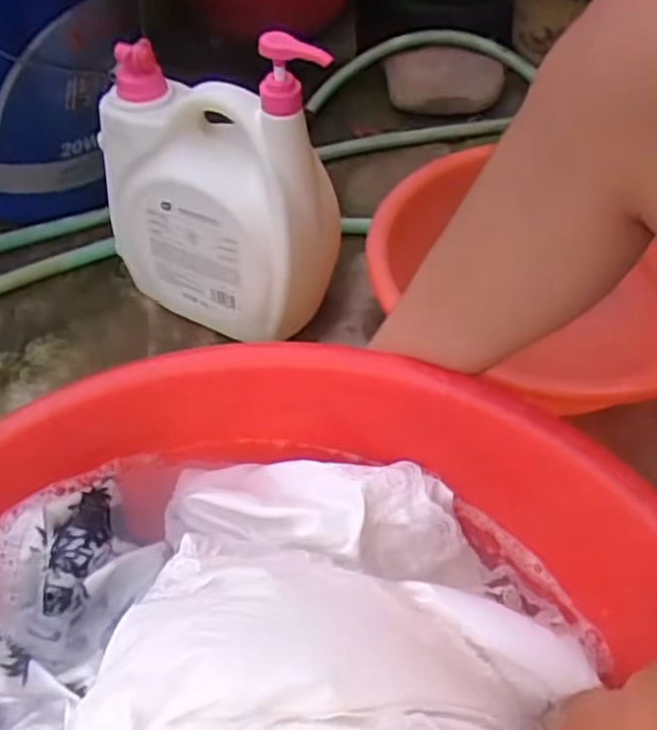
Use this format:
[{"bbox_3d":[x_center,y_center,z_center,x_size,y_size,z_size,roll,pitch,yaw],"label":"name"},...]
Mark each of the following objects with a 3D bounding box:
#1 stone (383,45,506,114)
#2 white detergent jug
[{"bbox_3d":[0.173,-0.427,1.079,0.163,0.070,0.084,-1,51,-7],"label":"stone"},{"bbox_3d":[-0.117,-0.187,0.729,0.230,0.308,0.124,32,55,18],"label":"white detergent jug"}]

